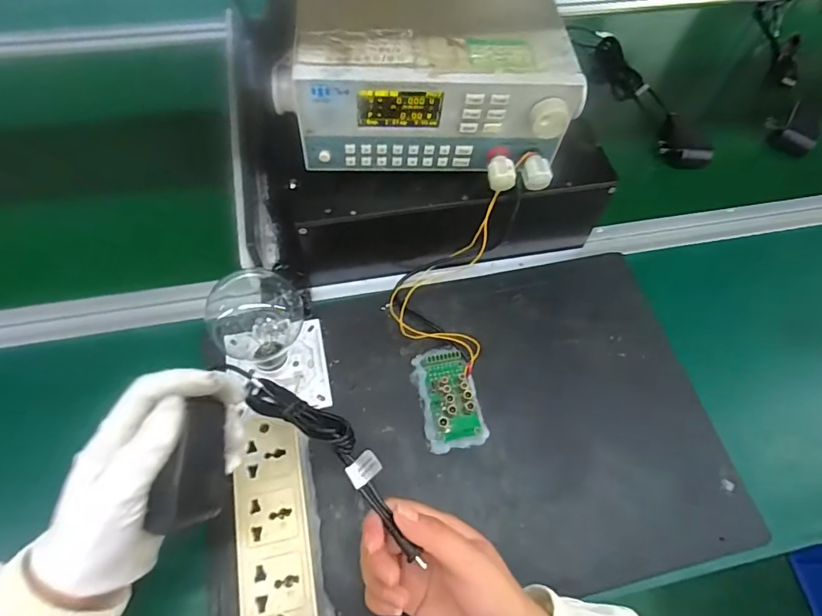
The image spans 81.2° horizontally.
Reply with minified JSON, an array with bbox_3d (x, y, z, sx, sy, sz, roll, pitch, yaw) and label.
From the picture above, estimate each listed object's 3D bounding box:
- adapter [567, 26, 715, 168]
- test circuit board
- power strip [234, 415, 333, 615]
[{"bbox_3d":[0.311,-0.305,0.677,0.058,0.053,0.324,-16,62,-12],"label":"adapter"},{"bbox_3d":[0.033,0.078,0.427,0.051,0.018,0.090,-10,61,-9],"label":"test circuit board"},{"bbox_3d":[-0.100,0.170,0.365,0.056,0.032,0.164,-10,61,-9],"label":"power strip"}]

